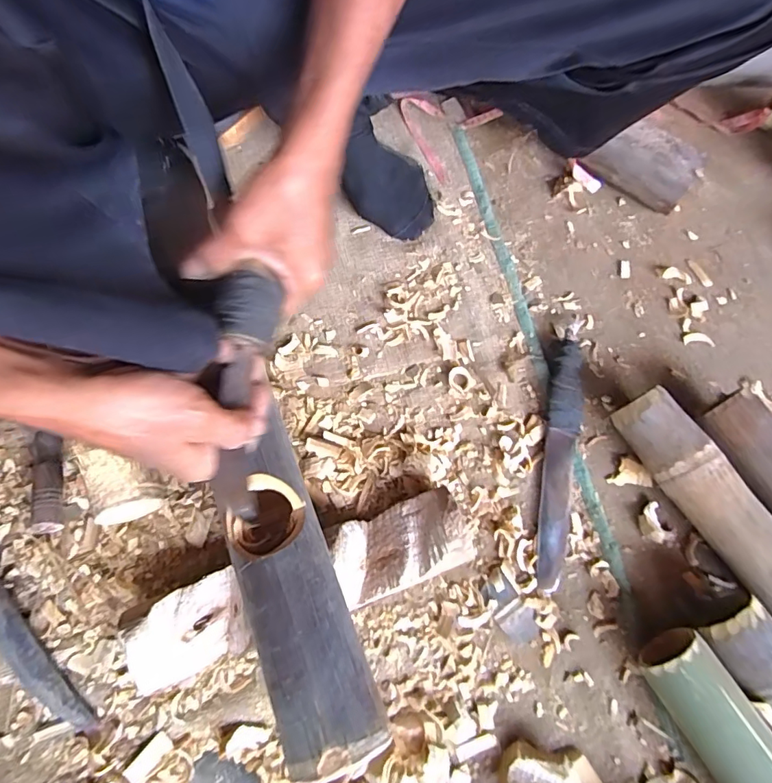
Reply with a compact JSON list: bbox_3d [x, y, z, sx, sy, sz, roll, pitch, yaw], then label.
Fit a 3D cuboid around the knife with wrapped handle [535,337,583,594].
[{"bbox_3d":[0.179,0.067,0.505,0.035,0.019,0.253,9,70,3],"label":"knife with wrapped handle"}]

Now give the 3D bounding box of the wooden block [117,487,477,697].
[{"bbox_3d":[-0.073,0.171,0.446,0.297,0.052,0.071,-20,71,-8],"label":"wooden block"}]

